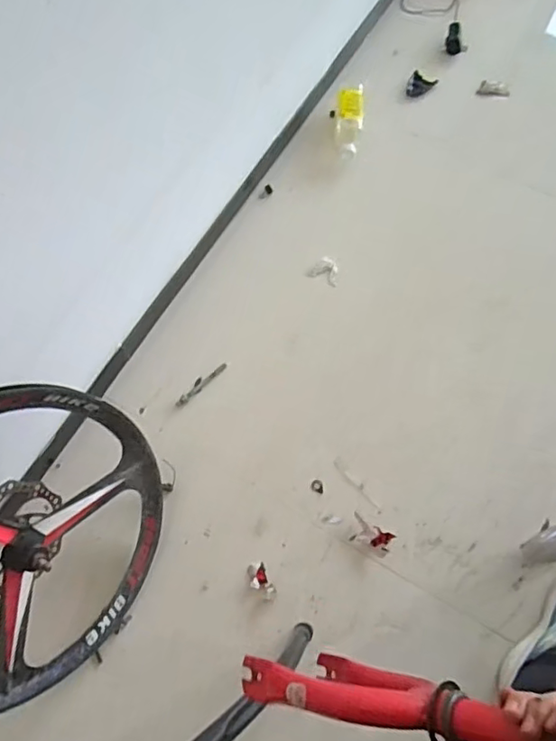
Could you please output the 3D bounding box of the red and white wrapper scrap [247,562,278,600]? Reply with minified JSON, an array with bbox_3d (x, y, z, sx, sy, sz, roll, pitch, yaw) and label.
[{"bbox_3d":[-0.025,0.328,0.884,0.031,0.004,0.058,-26,73,-10],"label":"red and white wrapper scrap"}]

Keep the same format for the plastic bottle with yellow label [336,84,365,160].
[{"bbox_3d":[0.143,-0.509,1.157,0.058,0.045,0.162,6,70,1],"label":"plastic bottle with yellow label"}]

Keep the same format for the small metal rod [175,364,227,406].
[{"bbox_3d":[-0.134,0.024,0.997,0.019,0.004,0.108,43,75,13],"label":"small metal rod"}]

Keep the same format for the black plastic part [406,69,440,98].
[{"bbox_3d":[0.309,-0.616,1.234,0.053,0.019,0.059,27,72,8],"label":"black plastic part"}]

